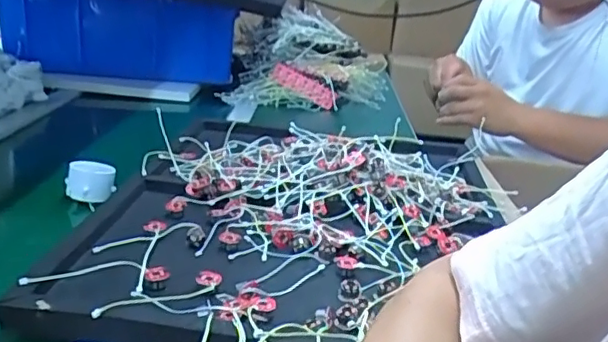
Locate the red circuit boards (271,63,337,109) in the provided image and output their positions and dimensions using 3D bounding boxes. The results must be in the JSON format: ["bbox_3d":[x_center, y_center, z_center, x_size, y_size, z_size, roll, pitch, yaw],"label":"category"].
[{"bbox_3d":[-0.003,-0.173,1.197,0.140,0.035,0.040,29,26,6],"label":"red circuit boards"}]

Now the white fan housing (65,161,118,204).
[{"bbox_3d":[-0.250,0.012,0.698,0.054,0.034,0.048,-4,23,-22],"label":"white fan housing"}]

